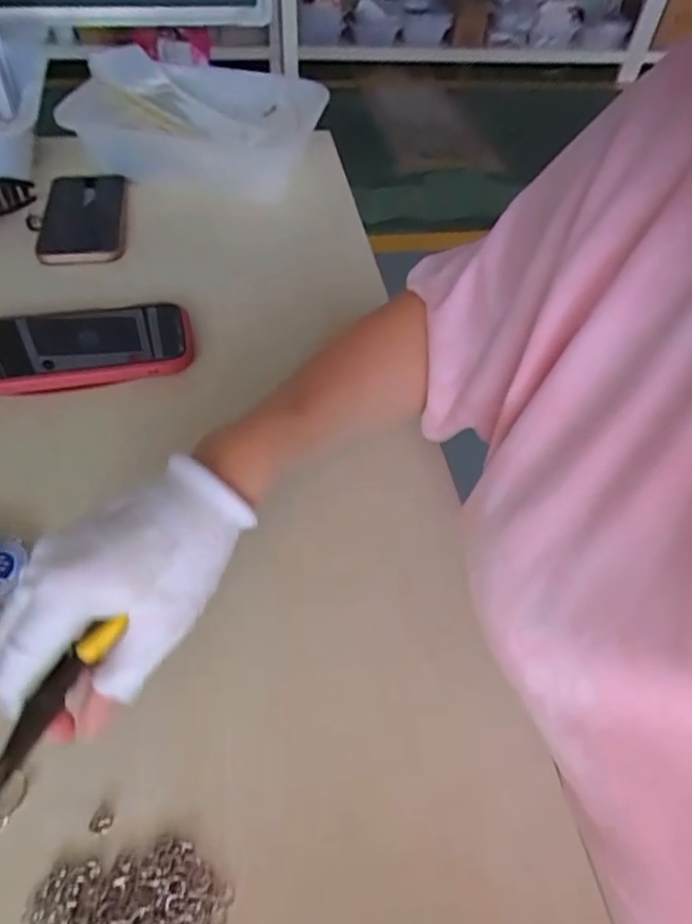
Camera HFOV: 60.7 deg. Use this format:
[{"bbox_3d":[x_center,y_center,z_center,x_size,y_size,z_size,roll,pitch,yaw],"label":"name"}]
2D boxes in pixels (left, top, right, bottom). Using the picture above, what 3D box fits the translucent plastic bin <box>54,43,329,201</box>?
[{"bbox_3d":[-0.151,-0.363,0.630,0.245,0.075,0.163,4,51,-1],"label":"translucent plastic bin"}]

